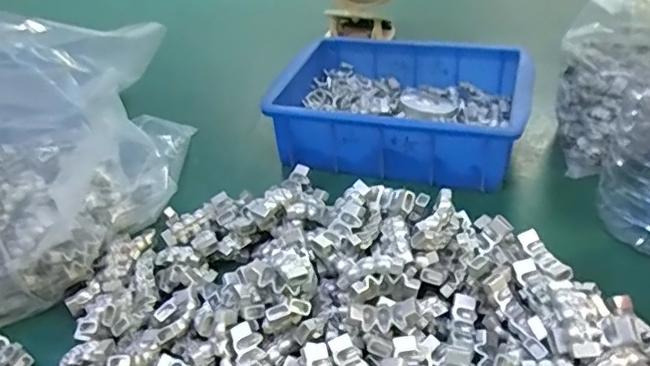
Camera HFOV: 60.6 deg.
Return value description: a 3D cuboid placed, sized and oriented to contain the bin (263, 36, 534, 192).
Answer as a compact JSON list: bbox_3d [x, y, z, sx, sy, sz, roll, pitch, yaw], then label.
[{"bbox_3d":[0.076,-0.086,0.579,0.237,0.066,0.180,7,39,15],"label":"bin"}]

